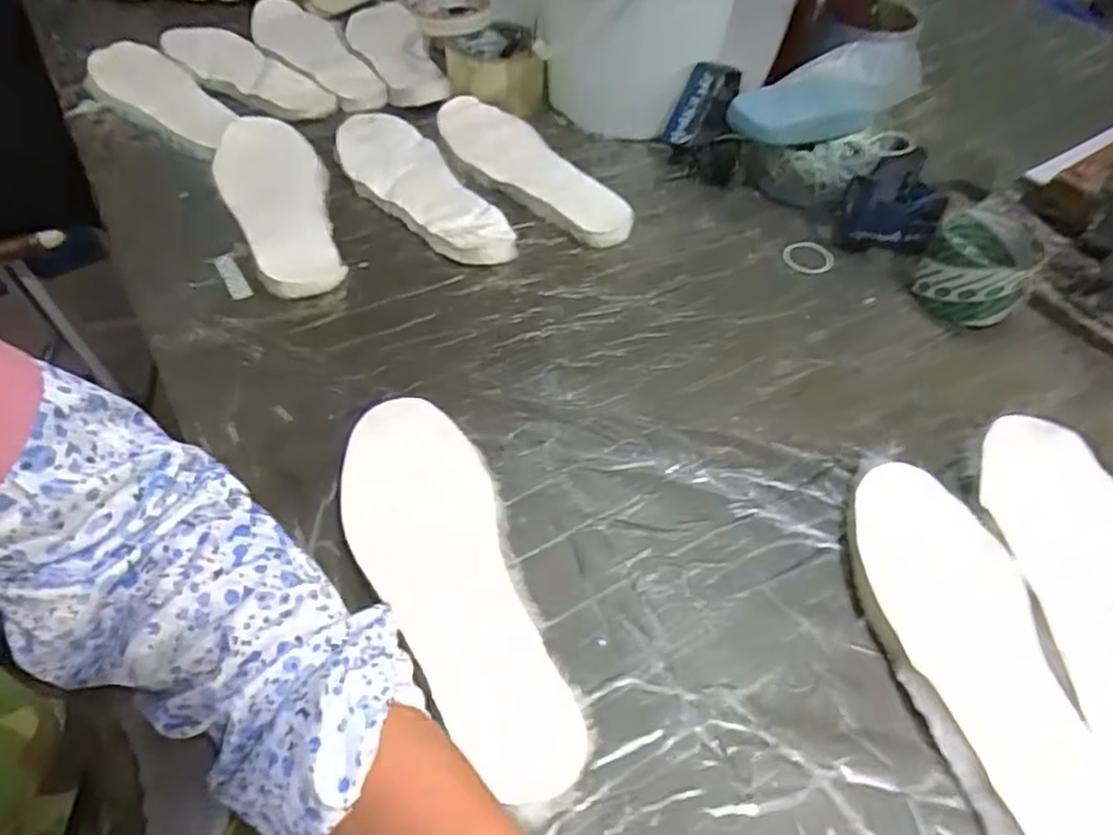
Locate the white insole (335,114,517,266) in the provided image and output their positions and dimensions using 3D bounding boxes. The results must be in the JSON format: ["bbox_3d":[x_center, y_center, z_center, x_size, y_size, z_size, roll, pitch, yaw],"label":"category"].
[{"bbox_3d":[-0.133,-0.215,0.635,0.085,0.024,0.247,-28,57,-24],"label":"white insole"}]

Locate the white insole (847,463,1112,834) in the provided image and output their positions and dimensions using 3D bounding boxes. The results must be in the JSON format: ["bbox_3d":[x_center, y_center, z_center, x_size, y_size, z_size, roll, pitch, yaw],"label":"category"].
[{"bbox_3d":[0.231,0.138,0.375,0.089,0.021,0.247,-2,51,-5],"label":"white insole"}]

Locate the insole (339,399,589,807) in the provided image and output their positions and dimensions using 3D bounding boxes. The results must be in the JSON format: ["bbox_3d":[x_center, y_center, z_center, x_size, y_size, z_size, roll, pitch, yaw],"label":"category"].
[{"bbox_3d":[-0.066,0.091,0.390,0.088,0.013,0.250,-16,54,-15],"label":"insole"}]

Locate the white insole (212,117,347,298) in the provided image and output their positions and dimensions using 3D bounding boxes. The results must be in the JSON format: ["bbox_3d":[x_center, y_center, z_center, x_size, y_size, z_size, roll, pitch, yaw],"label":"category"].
[{"bbox_3d":[-0.253,-0.197,0.618,0.090,0.026,0.275,-19,54,-15],"label":"white insole"}]

